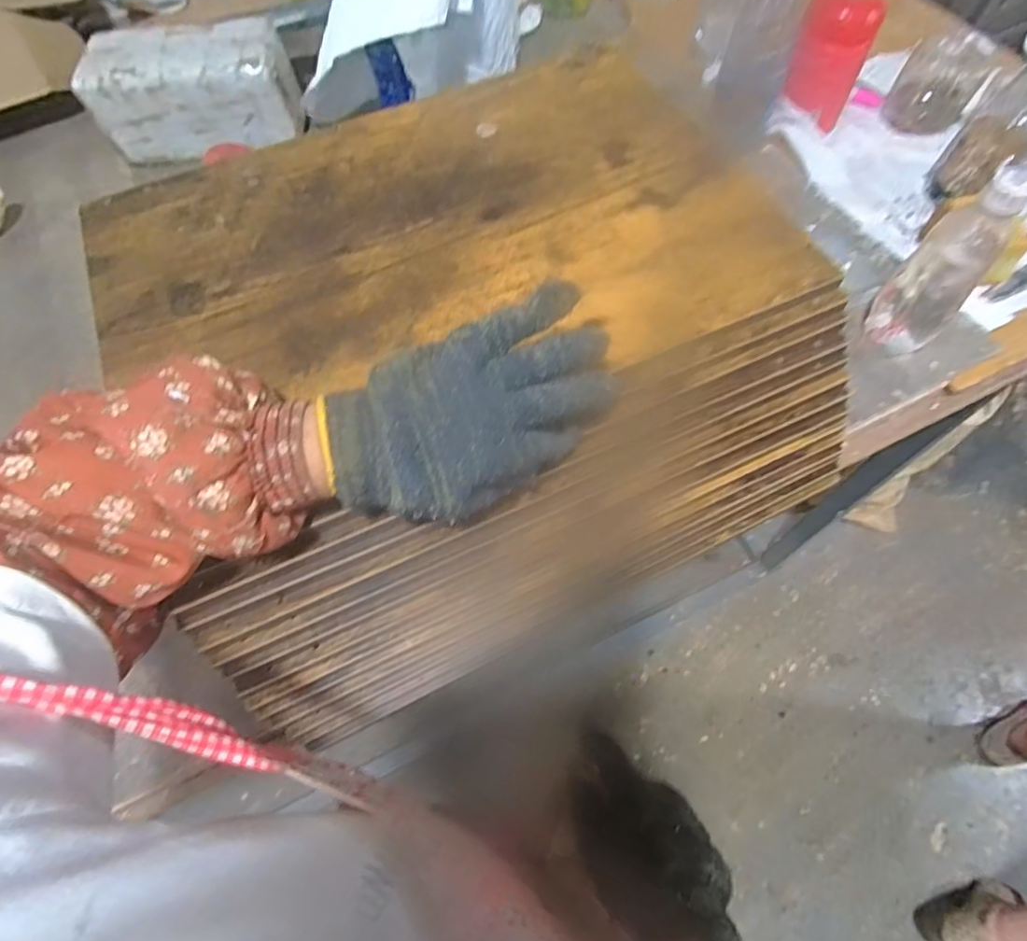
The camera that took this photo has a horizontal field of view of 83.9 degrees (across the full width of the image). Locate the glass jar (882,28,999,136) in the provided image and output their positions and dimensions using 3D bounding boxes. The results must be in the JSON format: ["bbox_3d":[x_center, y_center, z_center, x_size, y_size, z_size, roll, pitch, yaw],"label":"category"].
[{"bbox_3d":[0.524,-0.480,0.706,0.090,0.081,0.090,-1,63,3],"label":"glass jar"}]

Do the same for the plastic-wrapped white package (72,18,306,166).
[{"bbox_3d":[-0.384,-0.469,0.705,0.236,0.111,0.123,-7,62,0],"label":"plastic-wrapped white package"}]

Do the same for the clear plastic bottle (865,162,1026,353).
[{"bbox_3d":[0.366,-0.167,0.492,0.053,0.172,0.055,-1,63,3],"label":"clear plastic bottle"}]

